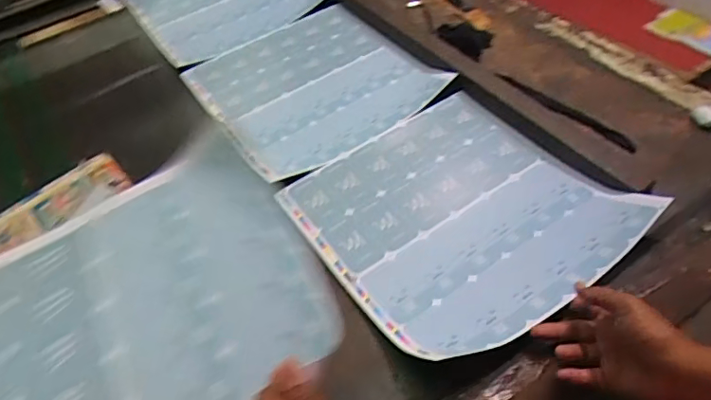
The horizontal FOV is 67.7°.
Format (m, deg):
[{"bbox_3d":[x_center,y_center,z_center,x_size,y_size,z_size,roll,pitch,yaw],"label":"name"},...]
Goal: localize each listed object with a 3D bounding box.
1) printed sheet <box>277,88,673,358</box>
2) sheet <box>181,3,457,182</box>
[{"bbox_3d":[0.127,0.006,0.714,0.351,0.070,0.384,-31,55,-20],"label":"printed sheet"},{"bbox_3d":[-0.078,-0.212,0.951,0.345,0.026,0.369,-31,52,-19],"label":"sheet"}]

